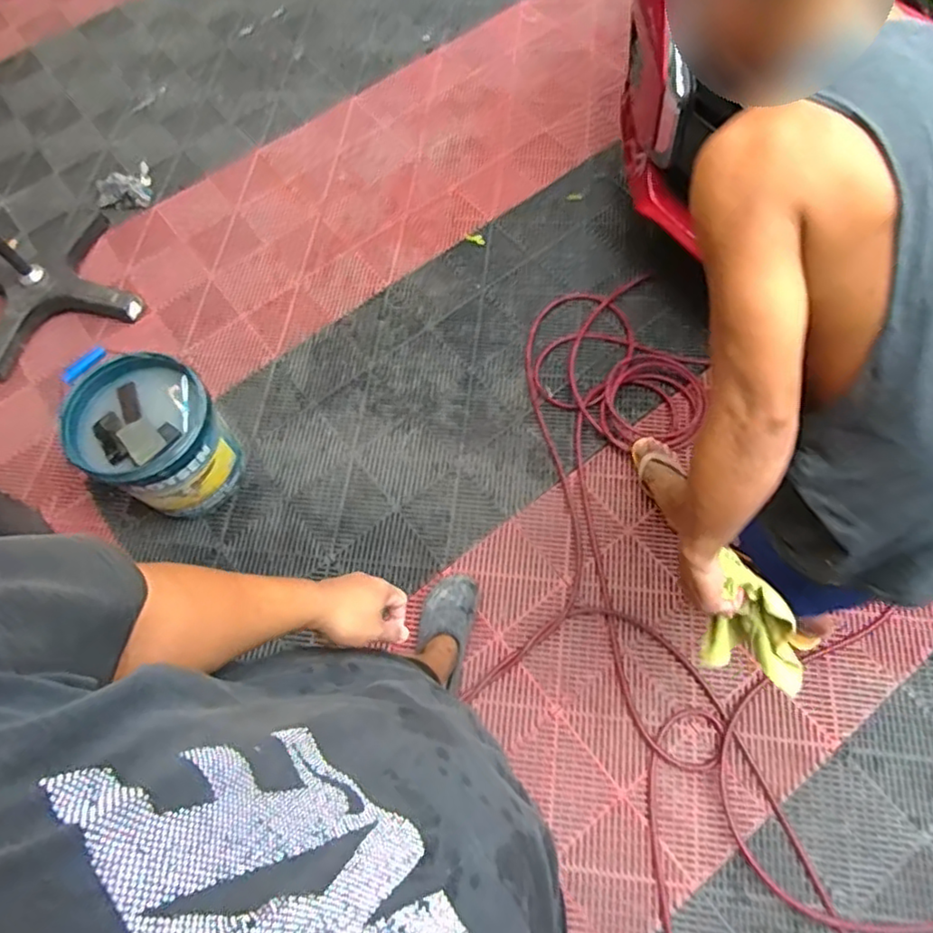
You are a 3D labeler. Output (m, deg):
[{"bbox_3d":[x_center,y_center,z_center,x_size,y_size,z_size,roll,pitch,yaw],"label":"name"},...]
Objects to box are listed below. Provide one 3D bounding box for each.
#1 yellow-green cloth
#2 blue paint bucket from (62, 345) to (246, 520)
[{"bbox_3d":[0.383,0.228,0.843,0.090,0.147,0.177,-29,65,-8],"label":"yellow-green cloth"},{"bbox_3d":[-0.738,-0.061,1.494,0.325,0.314,0.287,39,74,21],"label":"blue paint bucket"}]

